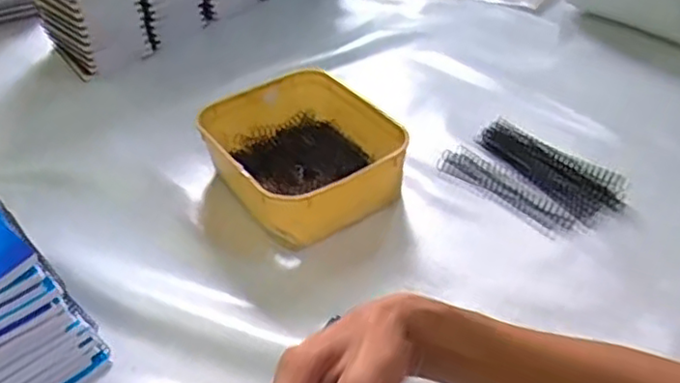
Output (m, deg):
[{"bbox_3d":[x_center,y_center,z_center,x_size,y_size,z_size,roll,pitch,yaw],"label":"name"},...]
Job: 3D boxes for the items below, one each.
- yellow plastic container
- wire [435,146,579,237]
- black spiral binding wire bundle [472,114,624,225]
[{"bbox_3d":[-0.038,-0.039,0.666,0.155,0.063,0.203,-26,44,-22],"label":"yellow plastic container"},{"bbox_3d":[0.163,-0.004,0.652,0.042,0.010,0.152,-30,46,-26],"label":"wire"},{"bbox_3d":[0.206,-0.028,0.663,0.058,0.018,0.163,-26,44,-23],"label":"black spiral binding wire bundle"}]

